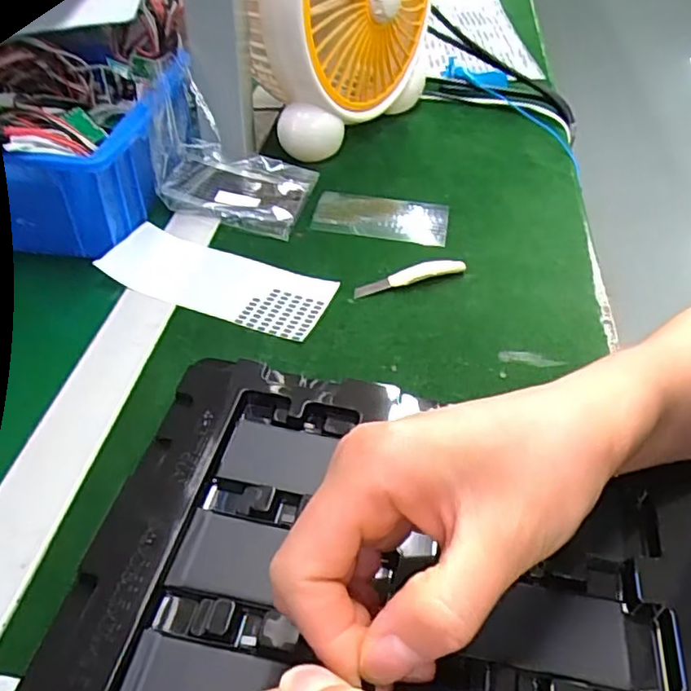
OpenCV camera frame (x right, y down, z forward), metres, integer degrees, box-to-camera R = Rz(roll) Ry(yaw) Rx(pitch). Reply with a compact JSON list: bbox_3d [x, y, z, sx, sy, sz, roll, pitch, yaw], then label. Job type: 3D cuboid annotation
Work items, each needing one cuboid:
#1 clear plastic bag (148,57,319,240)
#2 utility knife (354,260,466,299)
[{"bbox_3d":[-0.088,-0.154,0.493,0.116,0.082,0.095,9,45,6],"label":"clear plastic bag"},{"bbox_3d":[0.047,-0.052,0.451,0.087,0.010,0.015,-14,47,-17],"label":"utility knife"}]

